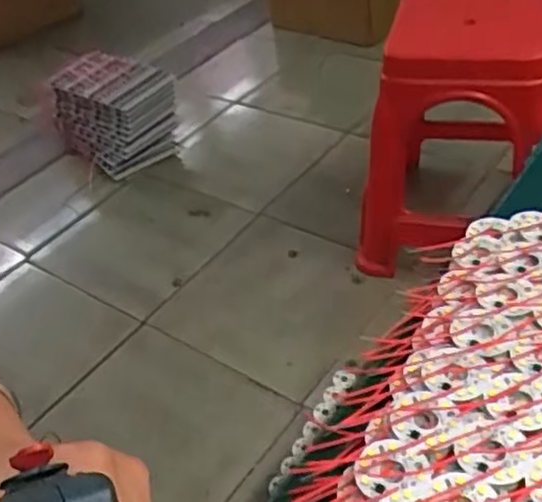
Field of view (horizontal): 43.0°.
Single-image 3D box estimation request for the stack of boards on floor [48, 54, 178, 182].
[{"bbox_3d":[-0.393,-0.348,1.731,0.304,0.216,0.196,27,53,35],"label":"stack of boards on floor"}]

